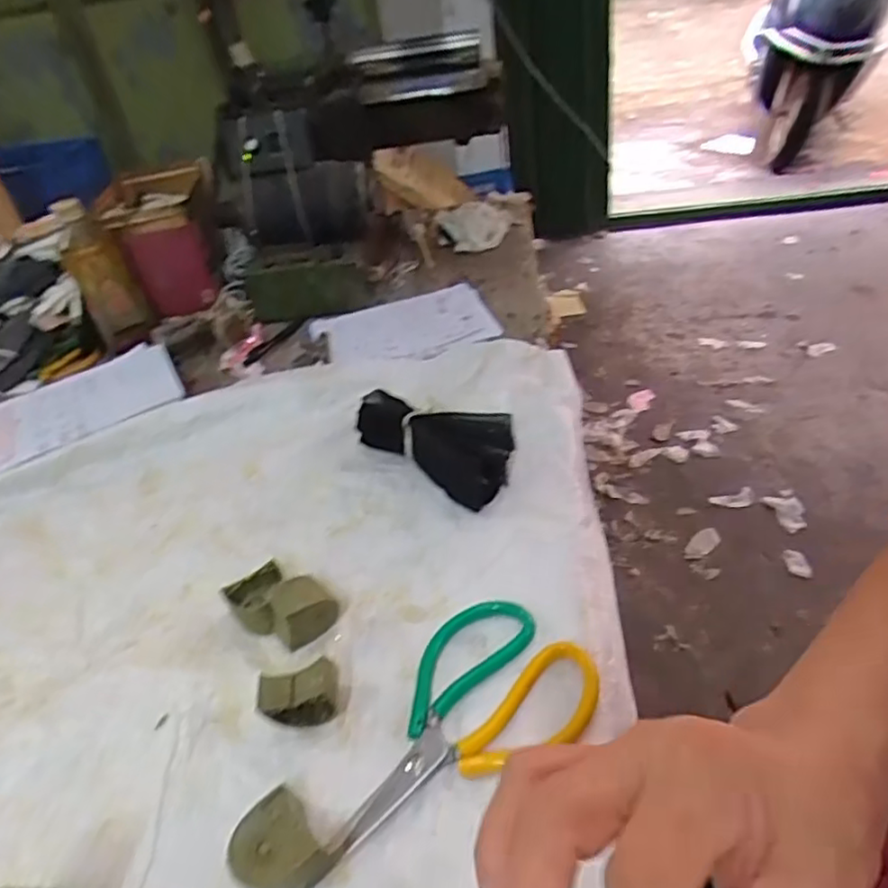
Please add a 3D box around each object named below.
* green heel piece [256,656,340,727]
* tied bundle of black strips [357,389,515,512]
[{"bbox_3d":[-0.088,0.157,0.399,0.048,0.041,0.024,-11,39,-5],"label":"green heel piece"},{"bbox_3d":[-0.007,-0.005,0.571,0.154,0.042,0.075,24,49,33],"label":"tied bundle of black strips"}]

